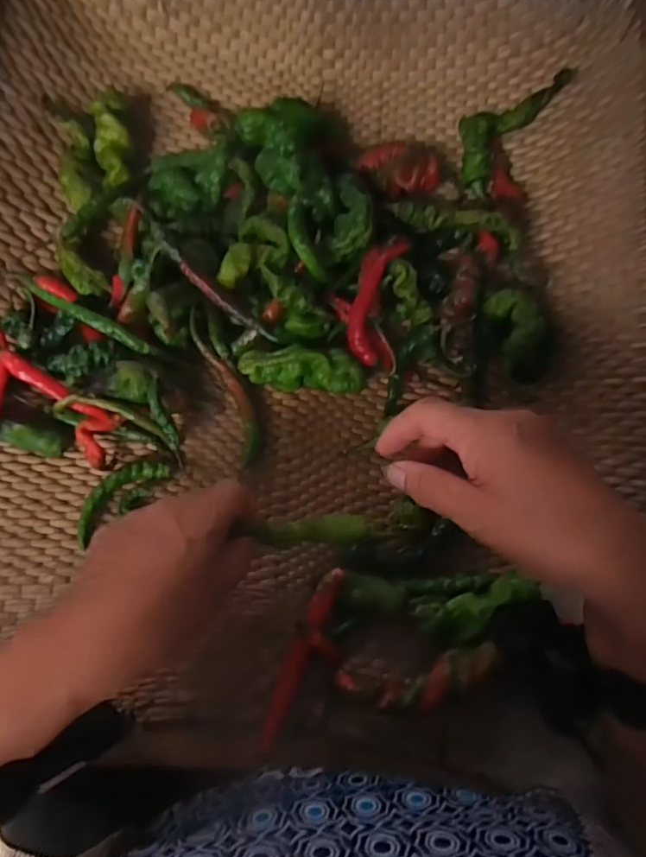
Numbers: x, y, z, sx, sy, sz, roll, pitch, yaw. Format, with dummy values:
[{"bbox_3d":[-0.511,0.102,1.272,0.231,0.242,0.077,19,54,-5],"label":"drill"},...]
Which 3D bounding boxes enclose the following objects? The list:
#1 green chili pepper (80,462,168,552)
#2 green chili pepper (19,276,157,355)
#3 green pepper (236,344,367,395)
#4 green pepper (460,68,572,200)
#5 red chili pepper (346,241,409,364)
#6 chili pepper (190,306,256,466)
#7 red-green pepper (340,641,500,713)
[{"bbox_3d":[-0.148,0.047,0.380,0.029,0.009,0.076,43,75,13],"label":"green chili pepper"},{"bbox_3d":[-0.174,-0.080,0.389,0.103,0.025,0.013,23,72,7],"label":"green chili pepper"},{"bbox_3d":[-0.017,-0.042,0.406,0.090,0.034,0.033,0,70,-1],"label":"green pepper"},{"bbox_3d":[0.158,-0.262,0.458,0.112,0.030,0.052,-43,75,4],"label":"green pepper"},{"bbox_3d":[0.039,-0.099,0.405,0.030,0.014,0.097,14,87,4],"label":"red chili pepper"},{"bbox_3d":[-0.076,-0.035,0.408,0.024,0.008,0.122,-26,88,-11],"label":"chili pepper"},{"bbox_3d":[0.058,0.154,0.323,0.092,0.030,0.027,-9,71,-4],"label":"red-green pepper"}]

